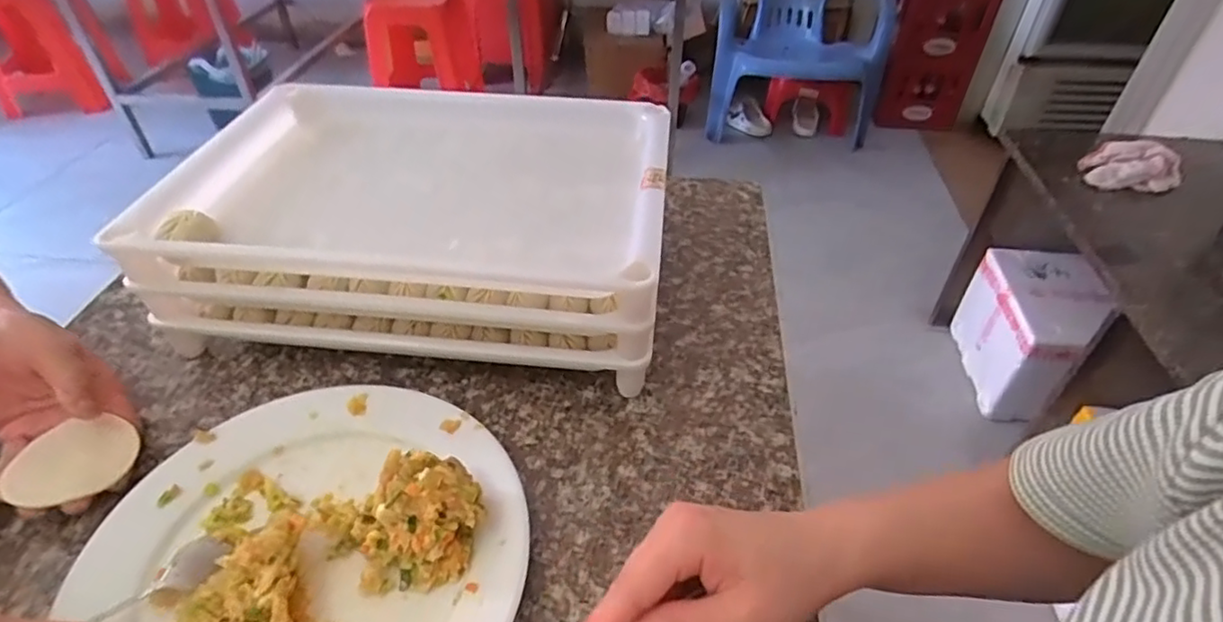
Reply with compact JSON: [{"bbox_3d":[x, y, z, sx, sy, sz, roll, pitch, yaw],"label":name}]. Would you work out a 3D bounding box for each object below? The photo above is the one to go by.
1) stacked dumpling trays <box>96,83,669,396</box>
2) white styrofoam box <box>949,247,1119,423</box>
[{"bbox_3d":[-0.154,-0.079,0.537,0.389,0.116,0.256,4,42,4],"label":"stacked dumpling trays"},{"bbox_3d":[0.908,0.049,1.365,0.192,0.255,0.294,2,42,1],"label":"white styrofoam box"}]

